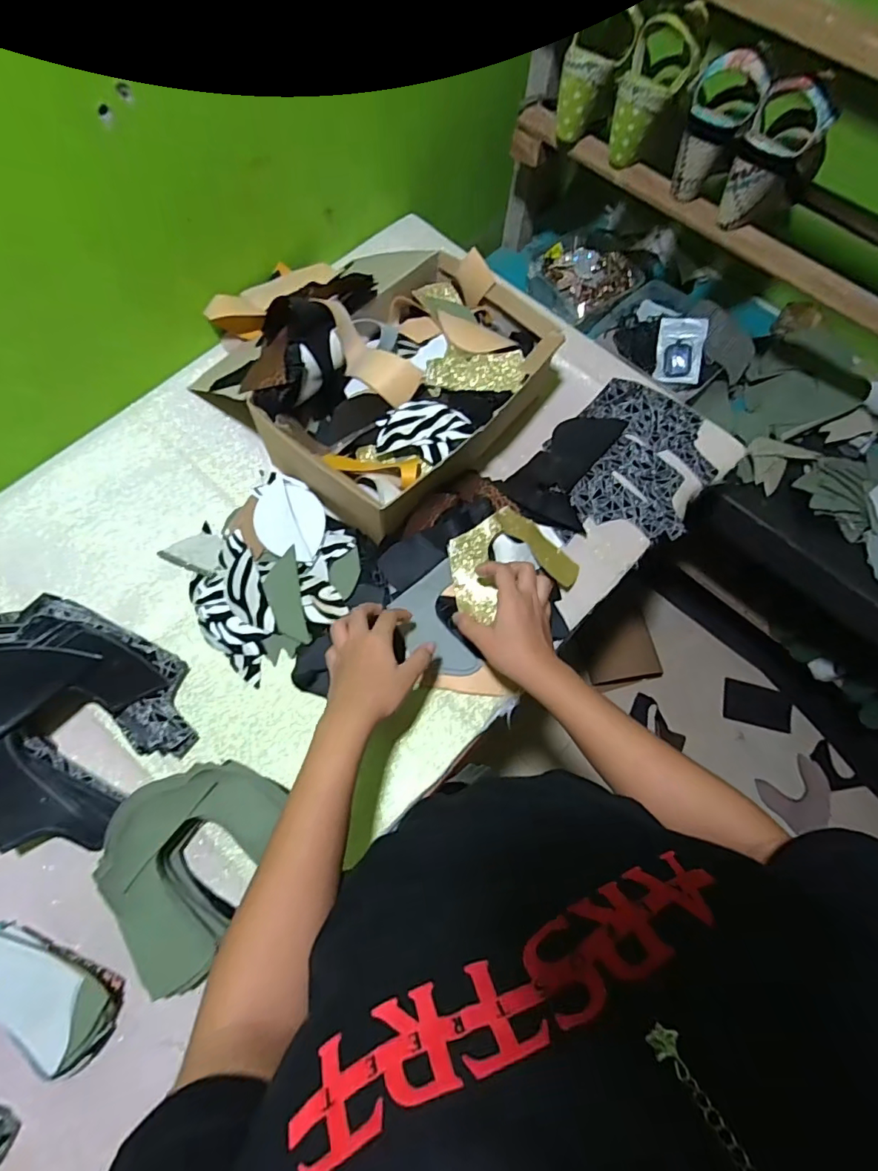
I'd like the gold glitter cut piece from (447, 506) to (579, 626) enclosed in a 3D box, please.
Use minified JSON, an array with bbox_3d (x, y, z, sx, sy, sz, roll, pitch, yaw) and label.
[{"bbox_3d":[0.083,-0.032,0.589,0.150,0.020,0.105,-19,90,-17],"label":"gold glitter cut piece"}]

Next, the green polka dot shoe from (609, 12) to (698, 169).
[{"bbox_3d":[0.262,-0.606,0.642,0.081,0.132,0.059,19,69,4],"label":"green polka dot shoe"}]

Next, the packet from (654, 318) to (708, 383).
[{"bbox_3d":[0.382,-0.372,0.817,0.068,0.010,0.099,10,104,26],"label":"packet"}]

